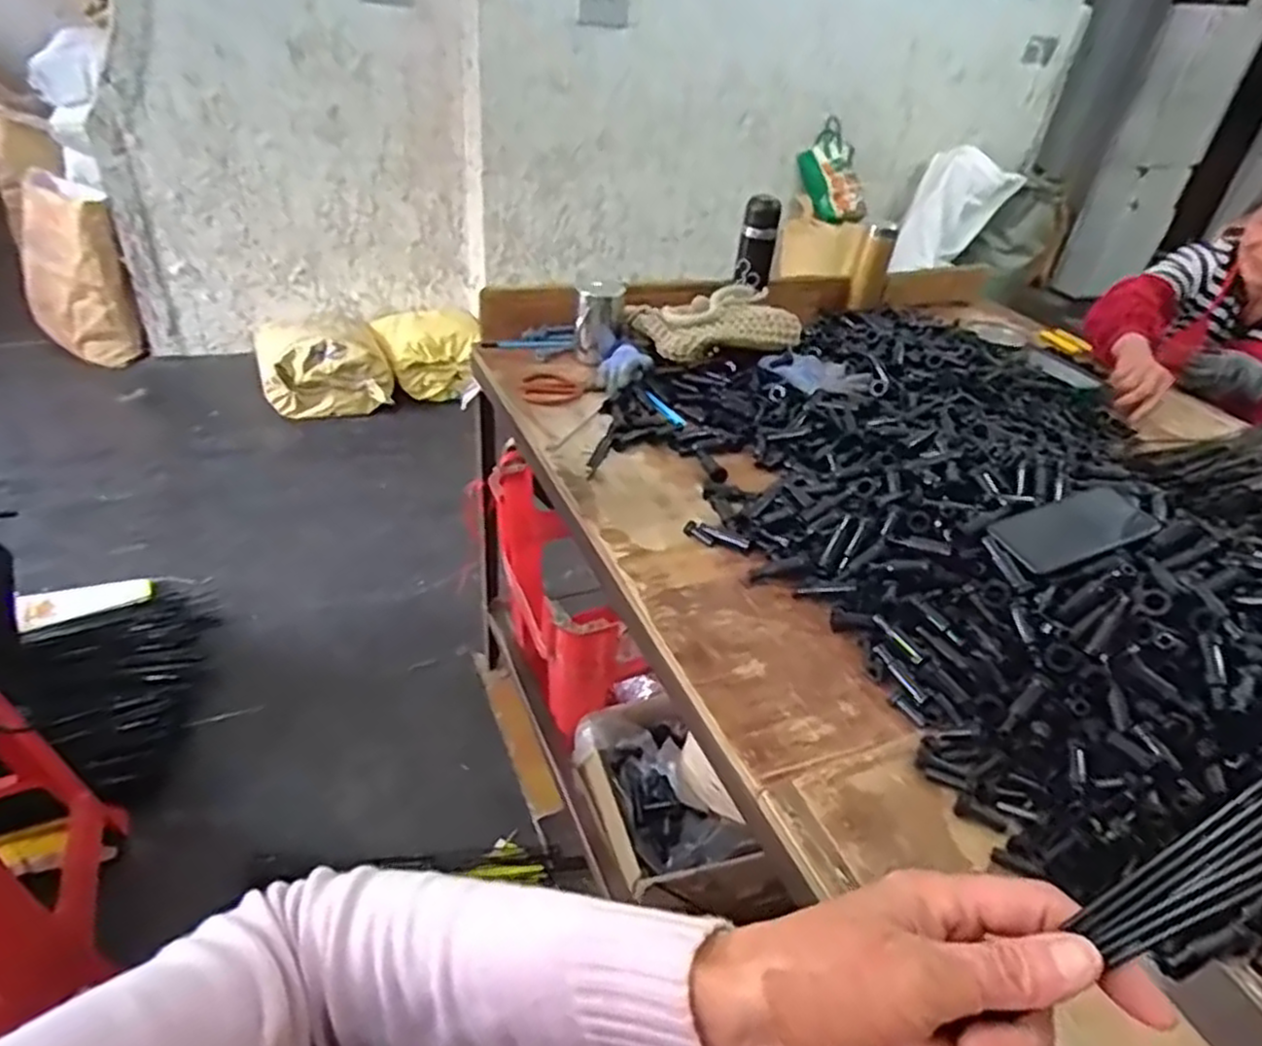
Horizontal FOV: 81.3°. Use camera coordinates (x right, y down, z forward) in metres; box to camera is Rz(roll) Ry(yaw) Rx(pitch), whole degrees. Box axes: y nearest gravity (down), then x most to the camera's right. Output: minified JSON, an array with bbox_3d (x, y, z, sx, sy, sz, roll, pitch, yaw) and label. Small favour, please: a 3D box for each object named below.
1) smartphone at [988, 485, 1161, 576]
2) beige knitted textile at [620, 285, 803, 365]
[{"bbox_3d":[0.450,0.004,0.742,0.166,0.009,0.074,-17,47,-13],"label":"smartphone"},{"bbox_3d":[0.139,-0.325,1.190,0.239,0.059,0.183,-11,40,-23],"label":"beige knitted textile"}]

